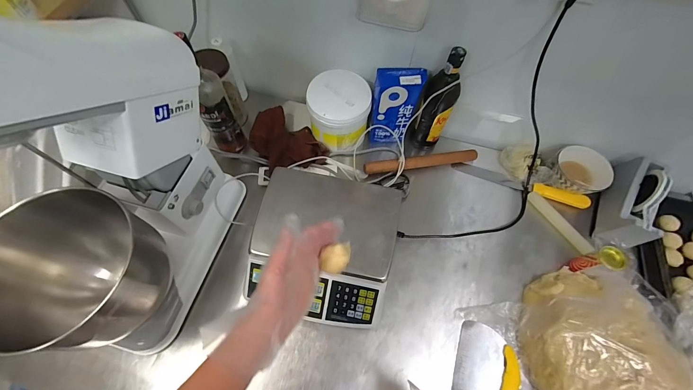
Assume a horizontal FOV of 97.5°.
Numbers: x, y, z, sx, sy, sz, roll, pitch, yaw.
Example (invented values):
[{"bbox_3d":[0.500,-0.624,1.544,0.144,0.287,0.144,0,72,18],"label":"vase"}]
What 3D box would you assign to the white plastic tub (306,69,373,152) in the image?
[{"bbox_3d":[-0.020,-0.211,0.774,0.146,0.133,0.135,1,62,-2],"label":"white plastic tub"}]

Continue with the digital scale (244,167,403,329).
[{"bbox_3d":[-0.045,0.105,0.633,0.281,0.114,0.279,11,63,3],"label":"digital scale"}]

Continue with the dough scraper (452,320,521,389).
[{"bbox_3d":[0.269,0.335,0.583,0.110,0.016,0.151,17,62,7],"label":"dough scraper"}]

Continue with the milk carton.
[{"bbox_3d":[0.119,-0.212,0.757,0.110,0.204,0.055,5,62,0],"label":"milk carton"}]

